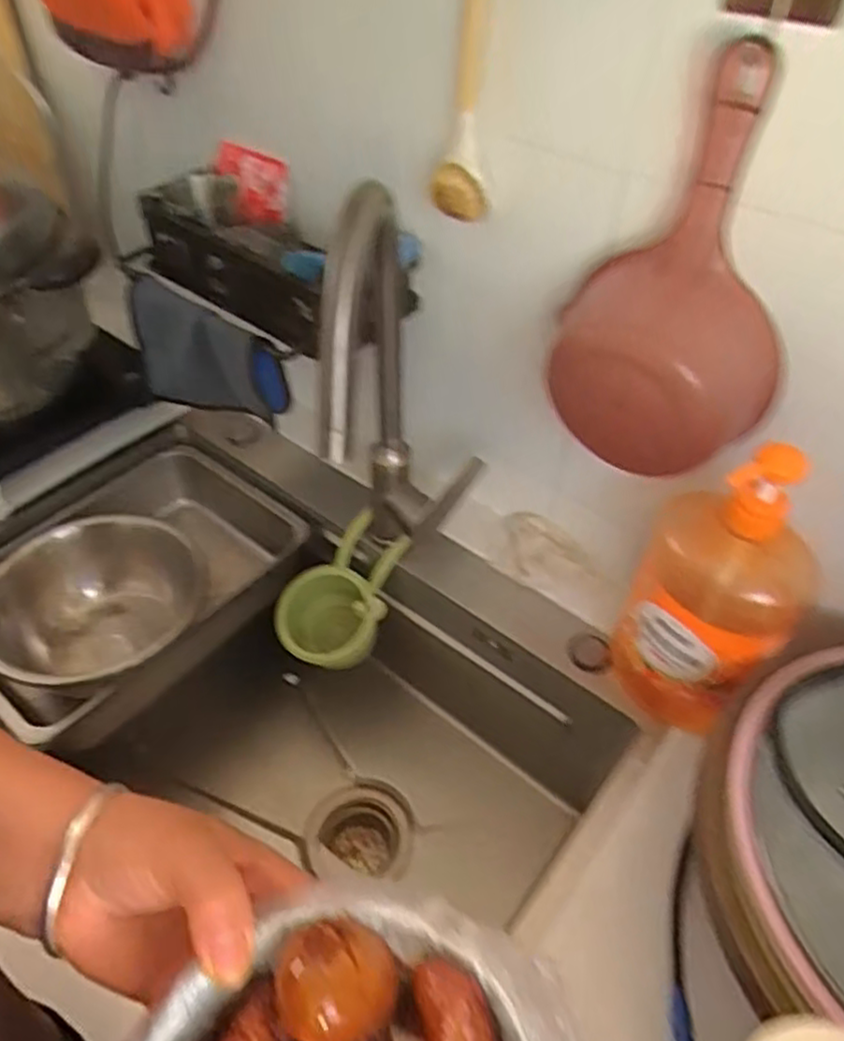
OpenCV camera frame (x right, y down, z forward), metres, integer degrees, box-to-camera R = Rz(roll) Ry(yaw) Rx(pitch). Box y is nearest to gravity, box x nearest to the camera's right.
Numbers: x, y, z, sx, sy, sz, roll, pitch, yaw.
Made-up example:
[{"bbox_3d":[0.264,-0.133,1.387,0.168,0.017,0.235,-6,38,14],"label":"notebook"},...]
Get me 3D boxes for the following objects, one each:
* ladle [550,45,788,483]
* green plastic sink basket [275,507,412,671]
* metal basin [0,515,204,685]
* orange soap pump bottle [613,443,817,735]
[{"bbox_3d":[0.169,-0.145,0.472,0.158,0.254,0.076,24,51,20],"label":"ladle"},{"bbox_3d":[-0.087,0.091,0.759,0.143,0.137,0.108,-19,50,-18],"label":"green plastic sink basket"},{"bbox_3d":[-0.321,0.103,0.733,0.194,0.126,0.211,1,47,-1],"label":"metal basin"},{"bbox_3d":[0.223,0.057,0.542,0.117,0.260,0.082,24,51,20],"label":"orange soap pump bottle"}]

